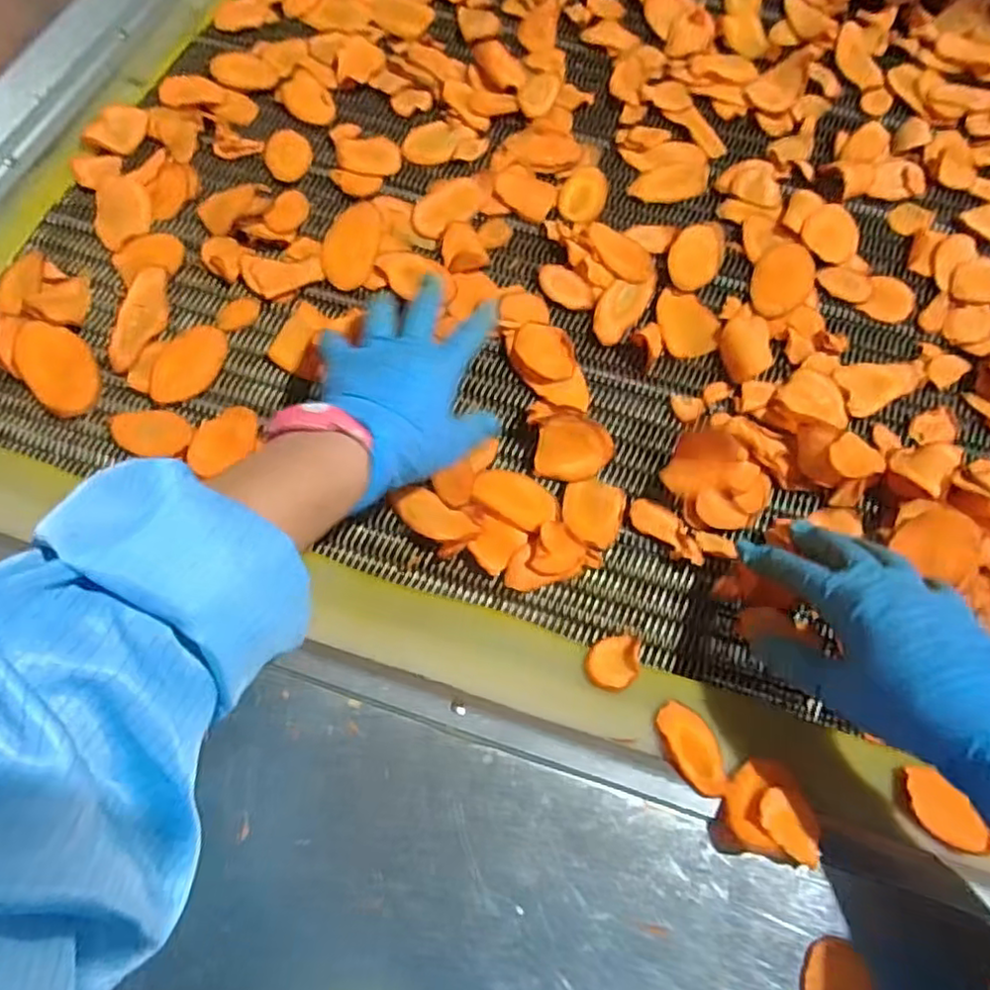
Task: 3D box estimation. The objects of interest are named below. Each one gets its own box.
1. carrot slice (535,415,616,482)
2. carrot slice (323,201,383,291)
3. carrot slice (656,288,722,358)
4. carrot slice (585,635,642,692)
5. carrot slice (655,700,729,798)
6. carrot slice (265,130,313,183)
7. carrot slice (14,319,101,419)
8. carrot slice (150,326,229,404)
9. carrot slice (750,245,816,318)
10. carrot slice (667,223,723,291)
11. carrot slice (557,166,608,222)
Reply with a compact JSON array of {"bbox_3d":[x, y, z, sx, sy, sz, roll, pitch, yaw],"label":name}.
[{"bbox_3d":[0.055,-0.031,0.439,0.050,0.007,0.043,7,102,-10],"label":"carrot slice"},{"bbox_3d":[-0.111,-0.196,0.510,0.041,0.004,0.084,5,68,-1],"label":"carrot slice"},{"bbox_3d":[0.146,-0.132,0.494,0.043,0.004,0.059,-4,68,-4],"label":"carrot slice"},{"bbox_3d":[0.069,0.096,0.380,0.030,0.004,0.040,13,40,5],"label":"carrot slice"},{"bbox_3d":[0.106,0.134,0.349,0.031,0.004,0.054,2,36,-16],"label":"carrot slice"},{"bbox_3d":[-0.169,-0.279,0.535,0.037,0.004,0.051,-24,71,-12],"label":"carrot slice"},{"bbox_3d":[-0.300,-0.087,0.450,0.045,0.006,0.068,-40,95,-8],"label":"carrot slice"},{"bbox_3d":[-0.217,-0.092,0.463,0.042,0.005,0.064,18,68,5],"label":"carrot slice"},{"bbox_3d":[0.222,-0.166,0.505,0.042,0.008,0.070,20,68,5],"label":"carrot slice"},{"bbox_3d":[0.157,-0.188,0.512,0.039,0.013,0.067,17,68,4],"label":"carrot slice"},{"bbox_3d":[0.072,-0.247,0.535,0.036,0.004,0.054,13,68,3],"label":"carrot slice"}]

